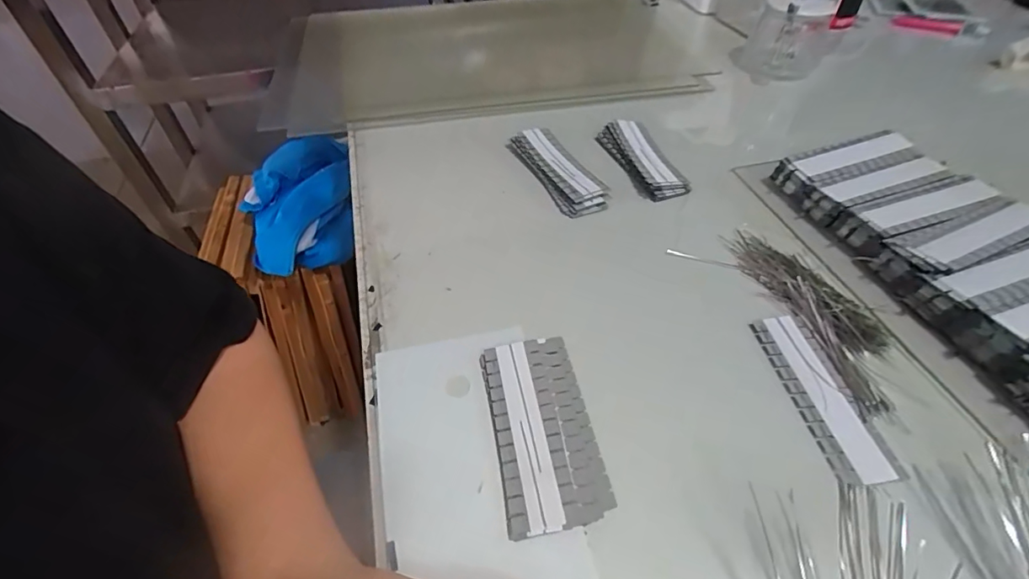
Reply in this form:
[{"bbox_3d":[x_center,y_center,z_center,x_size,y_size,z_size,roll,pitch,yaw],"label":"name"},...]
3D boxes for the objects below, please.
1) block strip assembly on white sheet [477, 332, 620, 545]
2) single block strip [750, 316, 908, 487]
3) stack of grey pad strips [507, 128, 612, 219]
[{"bbox_3d":[0.018,0.087,0.317,0.060,0.011,0.125,-9,47,-6],"label":"block strip assembly on white sheet"},{"bbox_3d":[0.205,0.068,0.332,0.038,0.004,0.124,-7,47,-4],"label":"single block strip"},{"bbox_3d":[0.044,-0.122,0.505,0.045,0.022,0.135,-19,49,-14],"label":"stack of grey pad strips"}]

